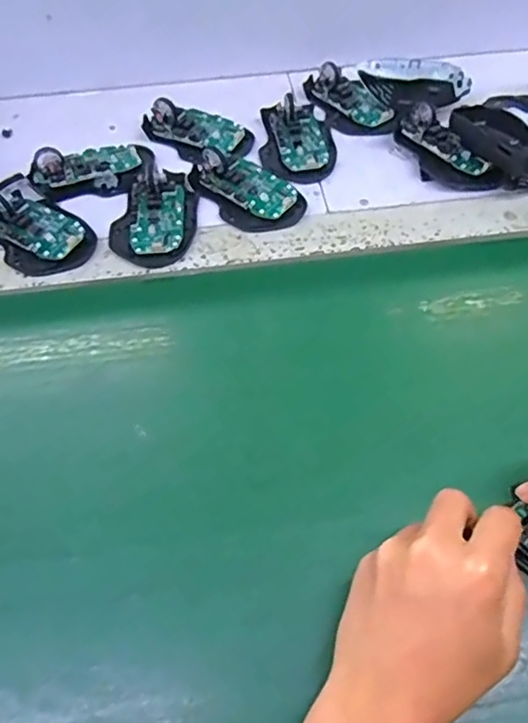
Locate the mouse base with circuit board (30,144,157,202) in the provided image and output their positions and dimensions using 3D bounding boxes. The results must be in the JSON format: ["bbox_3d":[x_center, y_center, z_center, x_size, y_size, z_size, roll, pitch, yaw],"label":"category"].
[{"bbox_3d":[-0.162,-0.192,0.550,0.108,0.034,0.068,-3,55,0],"label":"mouse base with circuit board"}]

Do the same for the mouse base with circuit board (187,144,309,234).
[{"bbox_3d":[-0.016,-0.160,0.525,0.064,0.026,0.106,-34,61,-20],"label":"mouse base with circuit board"}]

